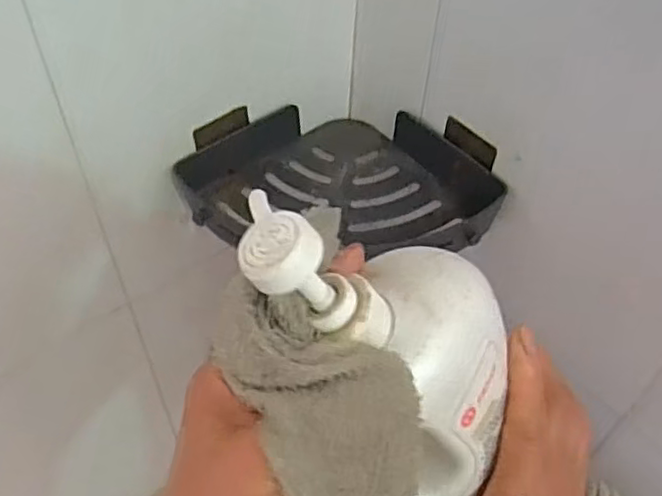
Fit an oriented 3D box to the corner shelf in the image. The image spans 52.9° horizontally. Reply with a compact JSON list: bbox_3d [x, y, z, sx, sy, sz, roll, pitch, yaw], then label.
[{"bbox_3d":[0.009,-0.076,0.632,0.287,0.066,0.181,3,50,-1],"label":"corner shelf"}]

